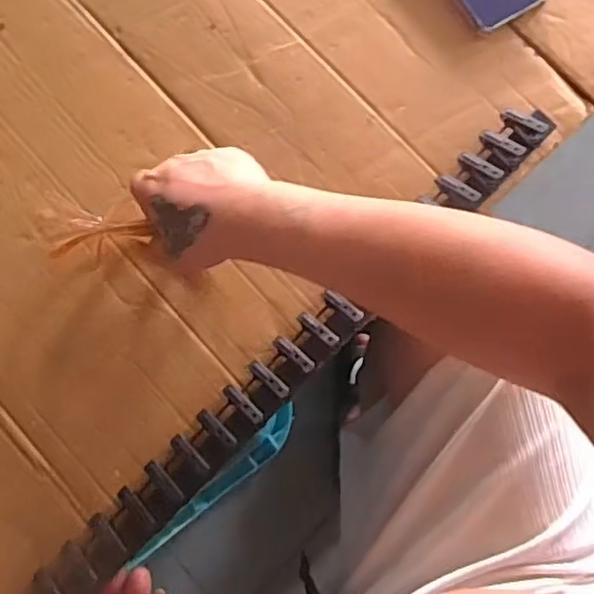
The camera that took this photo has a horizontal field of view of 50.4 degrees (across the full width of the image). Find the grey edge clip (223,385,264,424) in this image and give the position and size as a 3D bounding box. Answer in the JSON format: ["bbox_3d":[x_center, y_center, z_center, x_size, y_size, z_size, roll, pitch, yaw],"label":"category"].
[{"bbox_3d":[-0.043,0.083,0.500,0.010,0.011,0.046,-46,58,-8],"label":"grey edge clip"}]

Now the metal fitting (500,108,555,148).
[{"bbox_3d":[0.202,-0.156,0.543,0.035,0.023,0.041,-42,82,-7],"label":"metal fitting"}]

